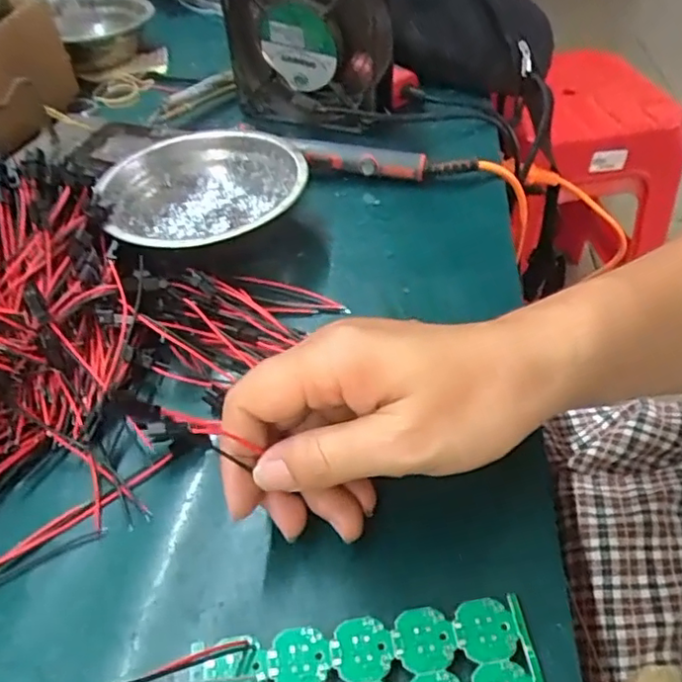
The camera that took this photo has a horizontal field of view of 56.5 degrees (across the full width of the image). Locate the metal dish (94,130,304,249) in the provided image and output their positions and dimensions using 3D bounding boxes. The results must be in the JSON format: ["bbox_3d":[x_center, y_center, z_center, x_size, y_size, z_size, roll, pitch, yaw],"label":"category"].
[{"bbox_3d":[-0.084,-0.089,0.400,0.122,0.038,0.106,-19,48,-14],"label":"metal dish"}]

